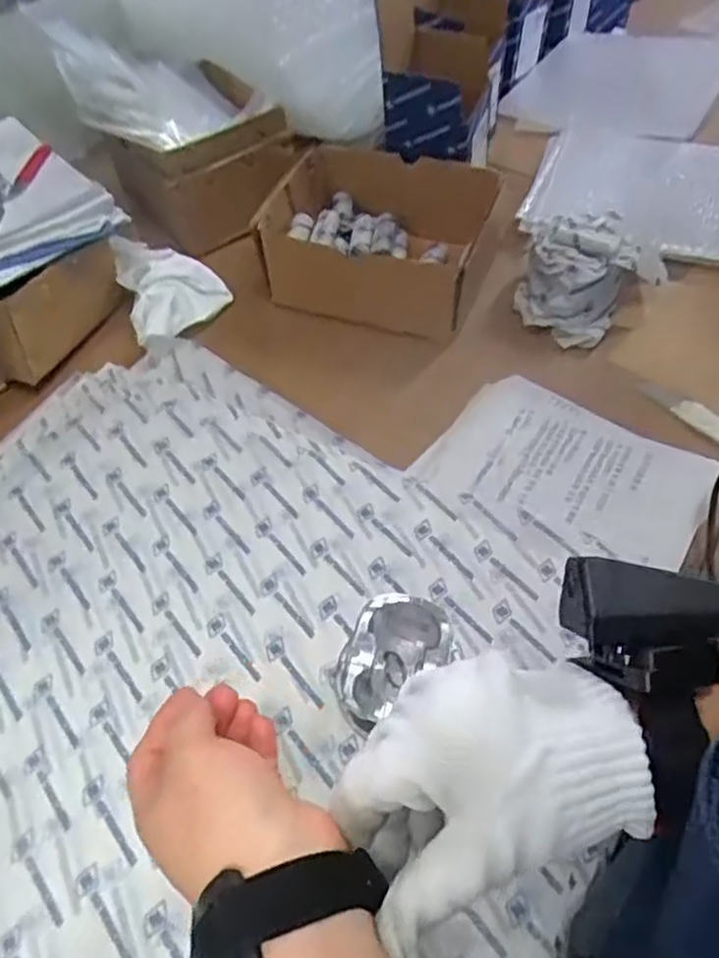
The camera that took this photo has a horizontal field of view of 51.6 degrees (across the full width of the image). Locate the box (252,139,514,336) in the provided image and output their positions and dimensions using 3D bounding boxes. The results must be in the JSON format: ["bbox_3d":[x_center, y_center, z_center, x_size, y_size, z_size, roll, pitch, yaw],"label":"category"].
[{"bbox_3d":[0.017,-0.233,0.733,0.200,0.093,0.172,11,53,13],"label":"box"}]

